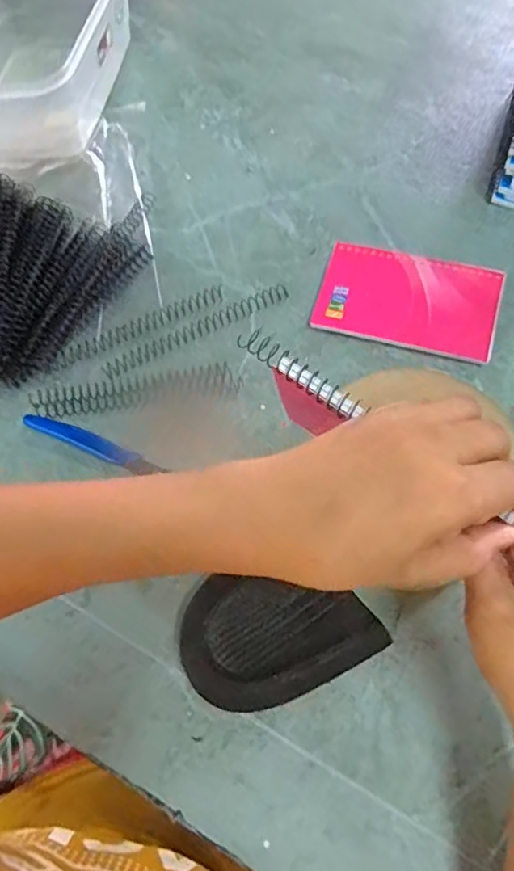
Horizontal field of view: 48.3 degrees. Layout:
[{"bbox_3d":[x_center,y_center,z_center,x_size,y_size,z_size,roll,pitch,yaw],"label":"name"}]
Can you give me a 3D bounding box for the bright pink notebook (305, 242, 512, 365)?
[{"bbox_3d":[0.114,-0.103,0.431,0.130,0.006,0.082,14,69,10],"label":"bright pink notebook"}]

